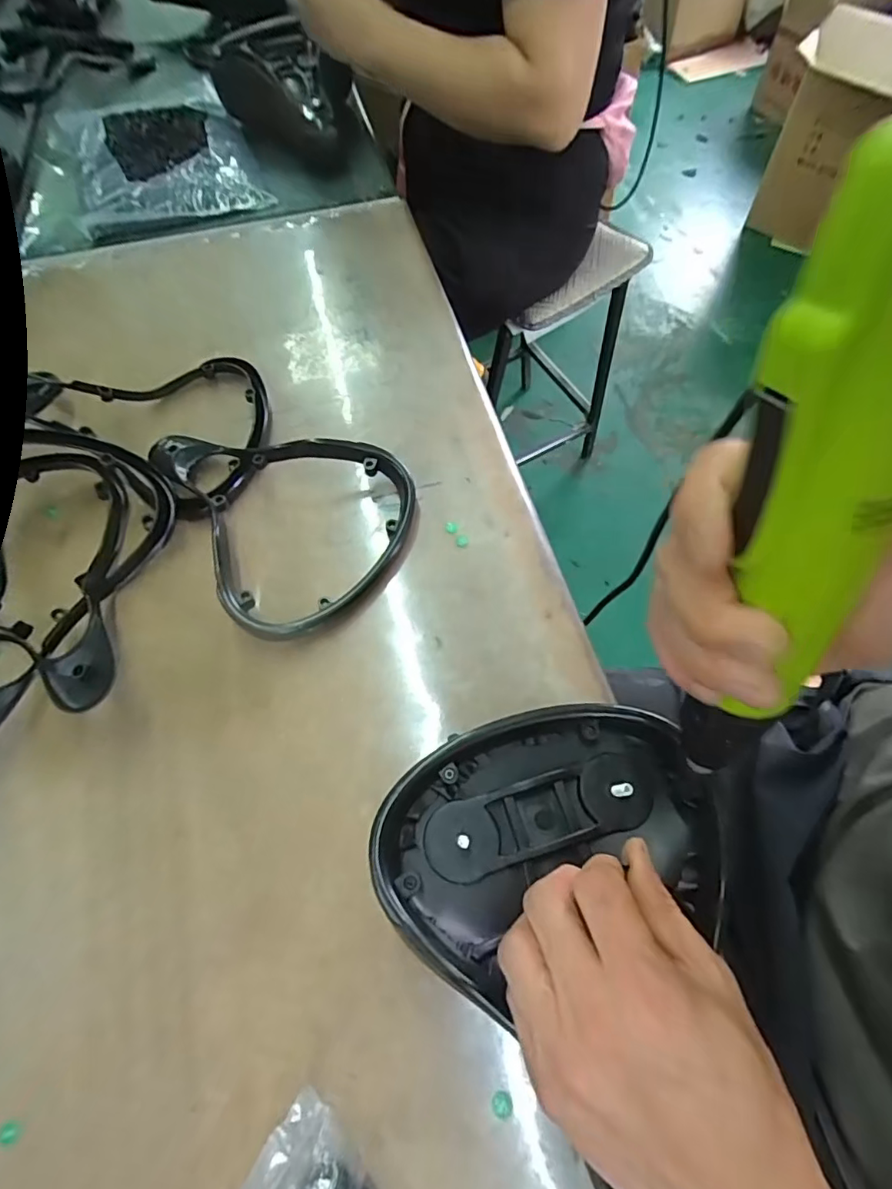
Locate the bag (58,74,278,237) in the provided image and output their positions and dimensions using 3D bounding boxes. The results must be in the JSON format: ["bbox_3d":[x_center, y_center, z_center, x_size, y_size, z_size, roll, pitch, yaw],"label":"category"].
[{"bbox_3d":[-0.372,-0.571,0.680,0.215,0.033,0.340,-24,65,-10],"label":"bag"}]

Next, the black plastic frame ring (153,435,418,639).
[{"bbox_3d":[-0.123,-0.088,0.425,0.175,0.036,0.232,-30,67,-13],"label":"black plastic frame ring"}]

